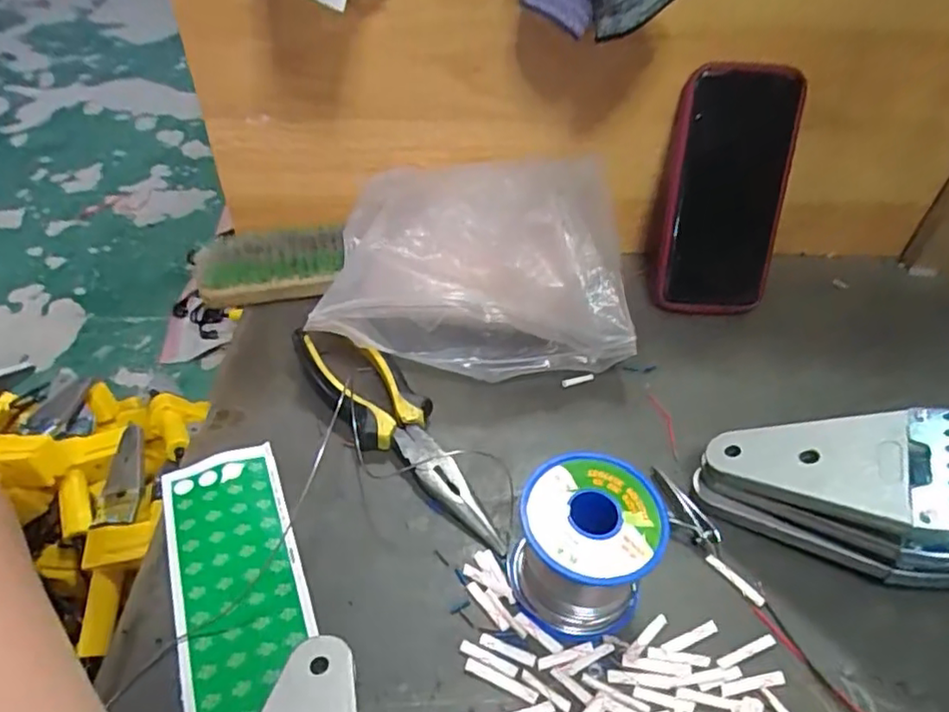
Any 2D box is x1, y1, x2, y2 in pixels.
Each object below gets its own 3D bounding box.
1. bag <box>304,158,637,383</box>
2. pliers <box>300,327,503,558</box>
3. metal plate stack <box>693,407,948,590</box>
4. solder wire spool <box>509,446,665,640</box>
[{"bbox_3d":[0.001,-0.062,0.442,0.204,0.088,0.148,0,44,-3],"label":"bag"},{"bbox_3d":[-0.046,0.043,0.371,0.048,0.028,0.171,-24,50,-25],"label":"pliers"},{"bbox_3d":[0.191,0.064,0.319,0.136,0.091,0.068,20,47,17],"label":"metal plate stack"},{"bbox_3d":[0.052,0.092,0.301,0.062,0.064,0.063,10,45,8],"label":"solder wire spool"}]

